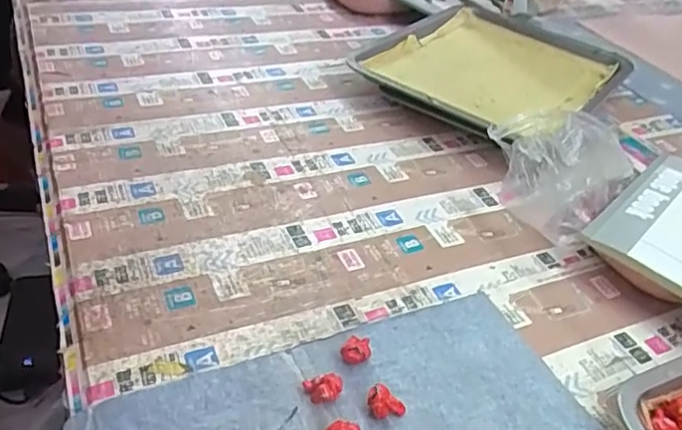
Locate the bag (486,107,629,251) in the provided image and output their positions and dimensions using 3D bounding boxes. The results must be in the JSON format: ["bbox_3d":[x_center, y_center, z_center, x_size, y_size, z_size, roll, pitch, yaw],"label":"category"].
[{"bbox_3d":[0.187,-0.040,0.540,0.123,0.098,0.100,22,40,19],"label":"bag"}]

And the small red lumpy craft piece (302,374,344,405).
[{"bbox_3d":[-0.012,0.108,0.377,0.024,0.014,0.014,9,38,3],"label":"small red lumpy craft piece"}]

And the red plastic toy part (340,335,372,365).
[{"bbox_3d":[0.010,0.091,0.407,0.019,0.014,0.019,9,38,3],"label":"red plastic toy part"}]

